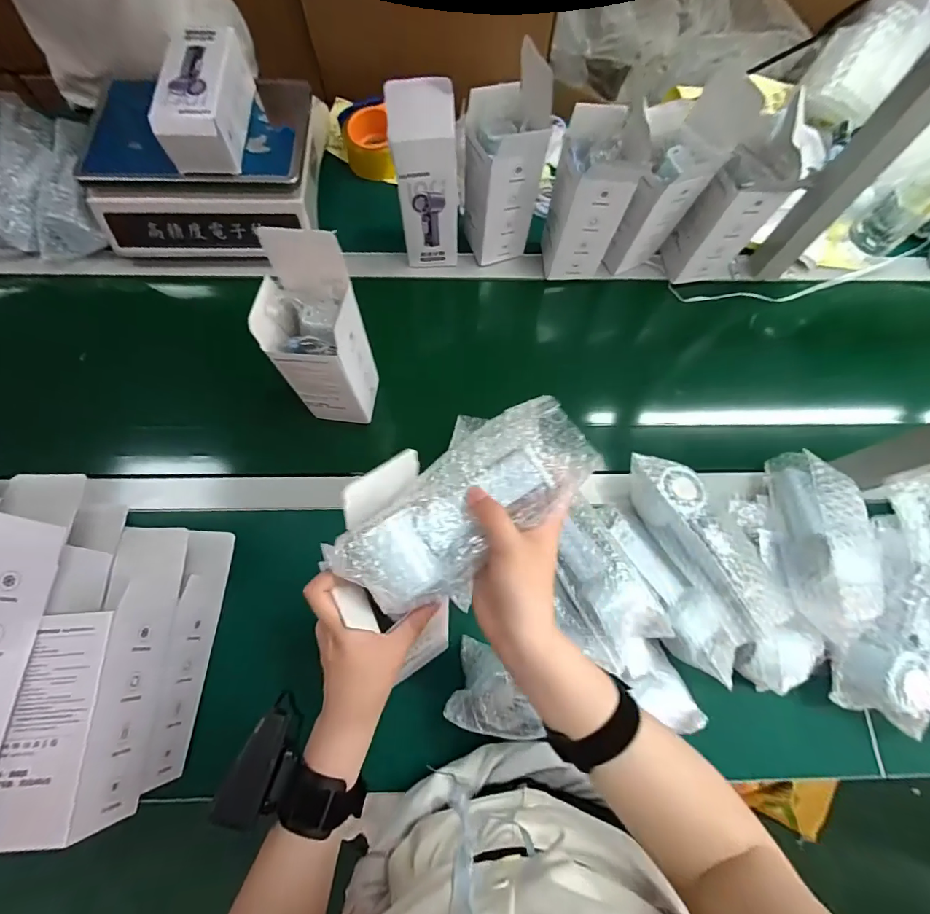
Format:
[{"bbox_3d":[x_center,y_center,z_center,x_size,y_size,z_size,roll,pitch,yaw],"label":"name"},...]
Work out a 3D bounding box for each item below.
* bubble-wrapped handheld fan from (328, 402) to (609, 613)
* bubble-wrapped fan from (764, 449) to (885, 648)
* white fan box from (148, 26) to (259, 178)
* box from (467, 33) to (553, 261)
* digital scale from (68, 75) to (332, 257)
[{"bbox_3d":[0.000,0.037,0.325,0.189,0.037,0.078,-36,76,-2],"label":"bubble-wrapped handheld fan"},{"bbox_3d":[0.392,0.088,0.493,0.082,0.068,0.210,8,57,4],"label":"bubble-wrapped fan"},{"bbox_3d":[-0.315,-0.436,0.549,0.074,0.075,0.157,1,74,2],"label":"white fan box"},{"bbox_3d":[0.050,-0.367,0.584,0.100,0.212,0.086,-13,74,-2],"label":"box"},{"bbox_3d":[-0.350,-0.400,0.623,0.288,0.109,0.219,2,74,3],"label":"digital scale"}]

